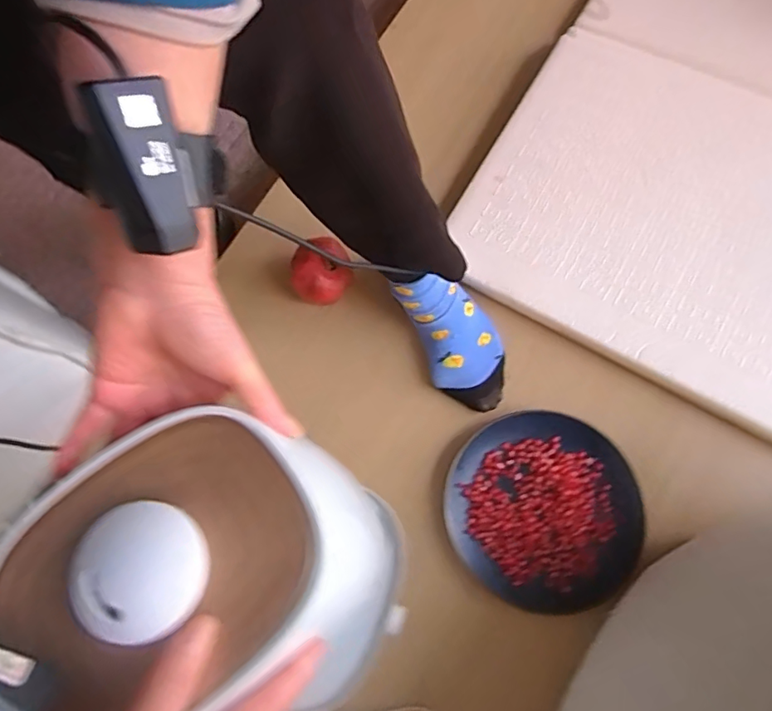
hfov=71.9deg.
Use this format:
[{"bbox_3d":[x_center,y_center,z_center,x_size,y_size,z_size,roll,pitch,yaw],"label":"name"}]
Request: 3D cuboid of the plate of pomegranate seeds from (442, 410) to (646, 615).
[{"bbox_3d":[0.168,0.165,0.575,0.192,0.024,0.202,-2,72,6],"label":"plate of pomegranate seeds"}]

